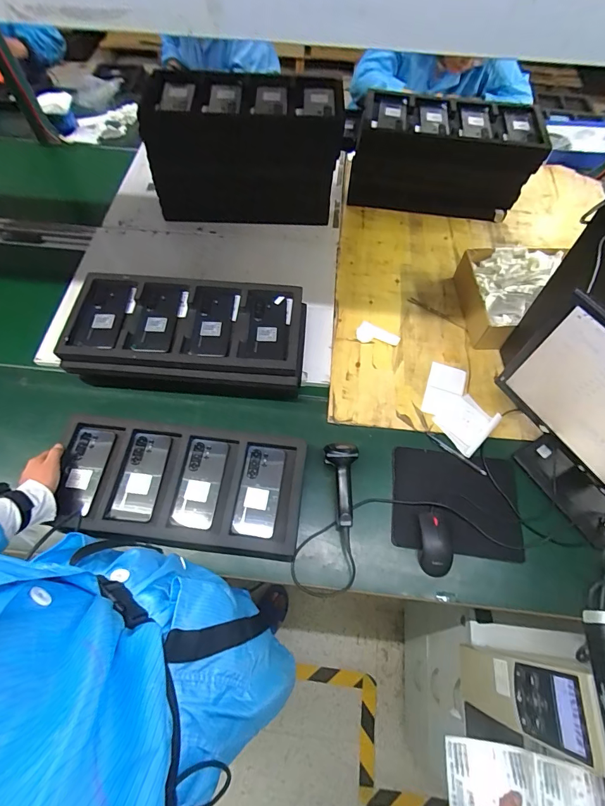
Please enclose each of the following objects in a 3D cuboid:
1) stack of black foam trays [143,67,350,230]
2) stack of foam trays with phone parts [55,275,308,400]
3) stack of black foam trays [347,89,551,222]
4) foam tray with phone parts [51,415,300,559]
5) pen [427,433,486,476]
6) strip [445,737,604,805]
[{"bbox_3d":[-0.155,-0.708,1.060,0.511,0.273,0.261,3,64,2],"label":"stack of black foam trays"},{"bbox_3d":[-0.246,-0.141,0.847,0.498,0.142,0.252,3,64,2],"label":"stack of foam trays with phone parts"},{"bbox_3d":[0.397,-0.719,1.100,0.476,0.224,0.205,12,64,7],"label":"stack of black foam trays"},{"bbox_3d":[-0.240,0.162,0.734,0.467,0.049,0.230,10,64,3],"label":"foam tray with phone parts"},{"bbox_3d":[0.327,0.109,0.798,0.139,0.007,0.013,38,70,17],"label":"pen"},{"bbox_3d":[0.288,0.509,0.491,0.181,0.040,0.083,4,63,15],"label":"strip"}]

